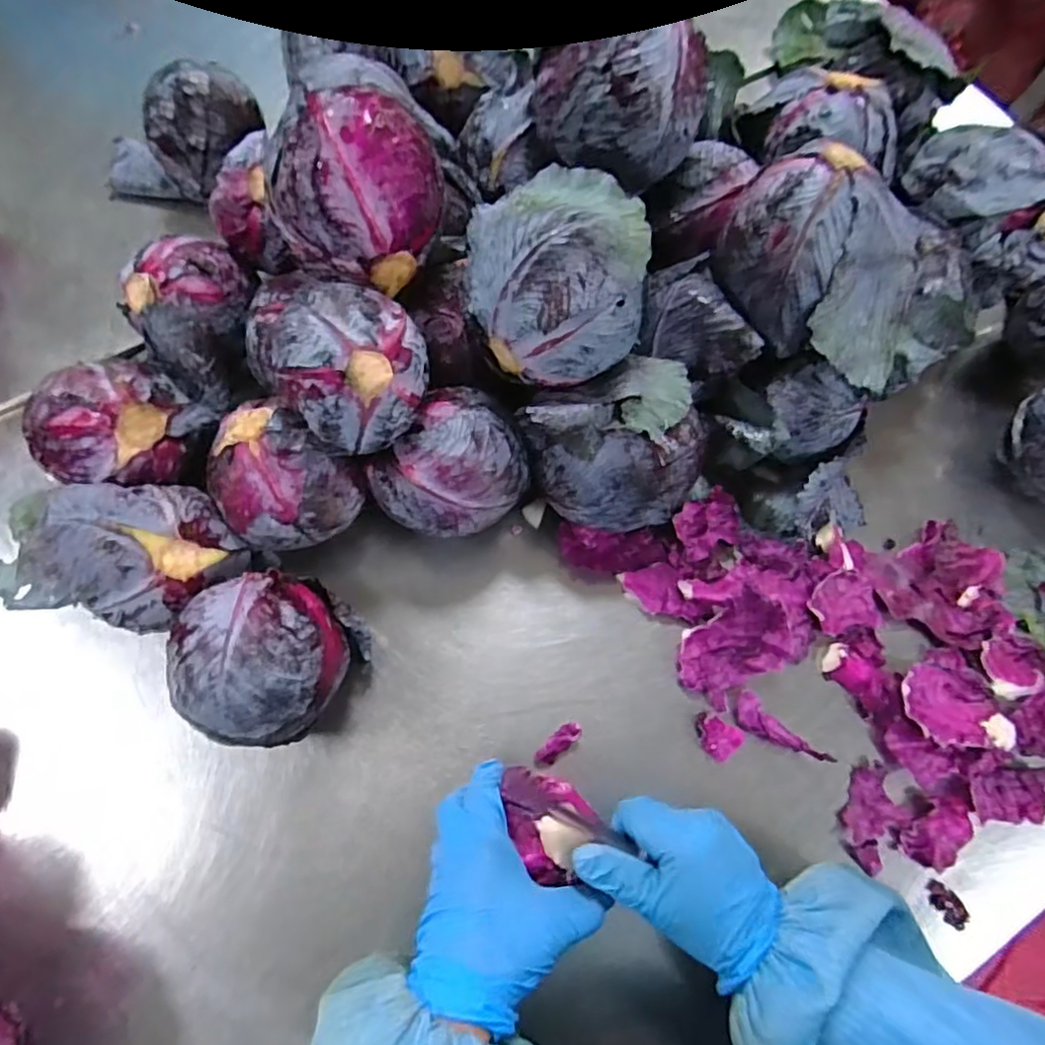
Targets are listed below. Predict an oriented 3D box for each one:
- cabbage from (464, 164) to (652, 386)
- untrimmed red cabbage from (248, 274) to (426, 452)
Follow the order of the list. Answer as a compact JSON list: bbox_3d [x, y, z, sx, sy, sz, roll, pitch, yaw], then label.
[{"bbox_3d":[0.023,-0.179,0.446,0.123,0.094,0.137,2,72,-1],"label":"cabbage"},{"bbox_3d":[-0.119,-0.107,0.426,0.098,0.089,0.101,1,72,-2],"label":"untrimmed red cabbage"}]

